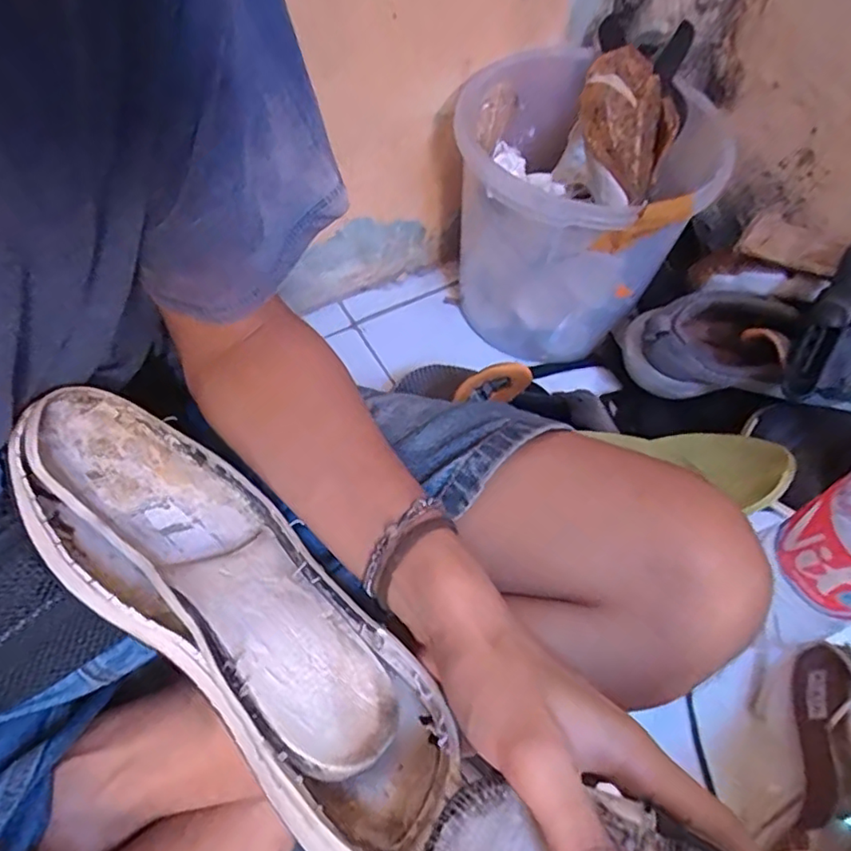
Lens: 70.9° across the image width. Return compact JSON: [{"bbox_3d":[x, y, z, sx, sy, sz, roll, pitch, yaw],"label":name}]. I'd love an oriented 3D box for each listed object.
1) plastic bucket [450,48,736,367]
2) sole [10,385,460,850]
[{"bbox_3d":[0.139,-0.210,0.629,0.230,0.247,0.225,1,59,-1],"label":"plastic bucket"},{"bbox_3d":[-0.096,0.082,0.290,0.268,0.065,0.089,39,65,20],"label":"sole"}]

